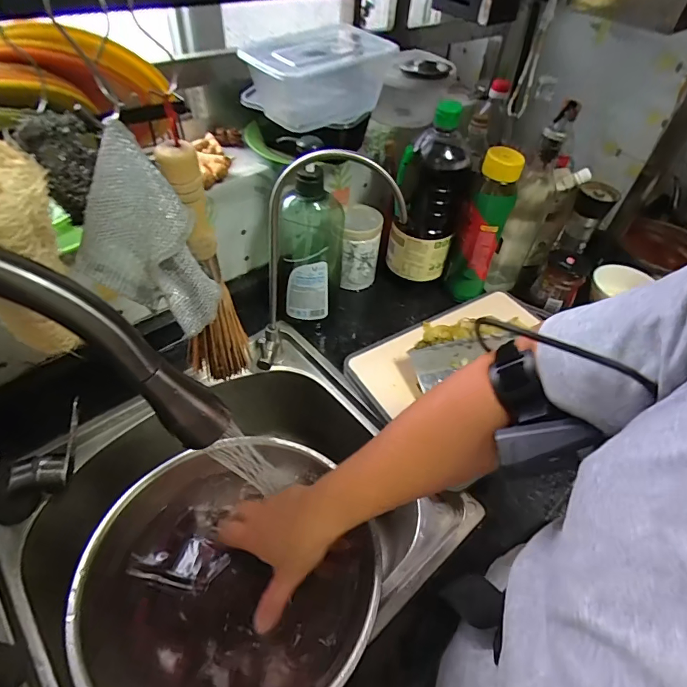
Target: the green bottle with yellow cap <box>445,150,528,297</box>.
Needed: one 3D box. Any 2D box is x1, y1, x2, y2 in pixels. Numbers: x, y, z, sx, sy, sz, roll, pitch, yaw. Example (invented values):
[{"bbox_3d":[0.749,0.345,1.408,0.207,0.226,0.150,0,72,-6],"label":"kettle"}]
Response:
[{"bbox_3d":[0.214,-0.178,0.677,0.068,0.230,0.060,16,49,10],"label":"green bottle with yellow cap"}]

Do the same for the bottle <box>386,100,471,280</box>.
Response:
[{"bbox_3d":[0.133,-0.226,0.672,0.096,0.259,0.072,9,48,3],"label":"bottle"}]

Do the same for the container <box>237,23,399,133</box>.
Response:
[{"bbox_3d":[-0.039,-0.330,0.537,0.169,0.081,0.121,-22,53,-23],"label":"container"}]

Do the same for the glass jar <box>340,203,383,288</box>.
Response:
[{"bbox_3d":[0.030,-0.160,0.740,0.061,0.127,0.071,5,48,0],"label":"glass jar"}]

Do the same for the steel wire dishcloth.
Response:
[{"bbox_3d":[-0.151,-0.071,0.324,0.079,0.158,0.049,1,48,-3],"label":"steel wire dishcloth"}]

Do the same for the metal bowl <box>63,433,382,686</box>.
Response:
[{"bbox_3d":[-0.102,0.212,0.419,0.259,0.081,0.259,2,48,-3],"label":"metal bowl"}]

